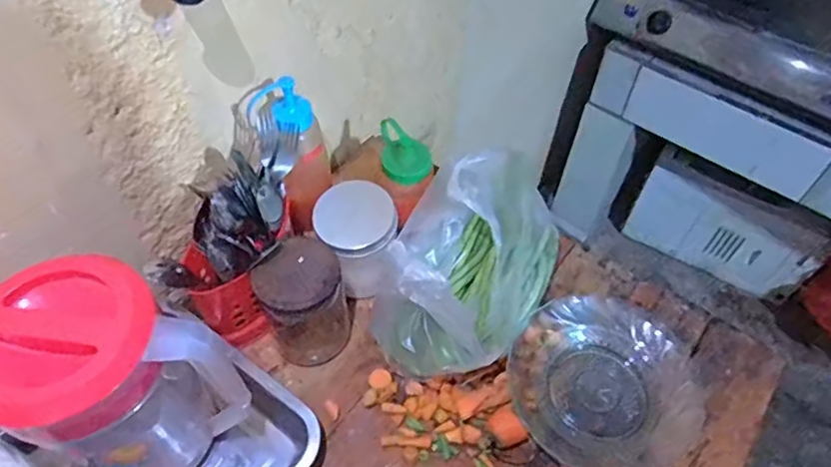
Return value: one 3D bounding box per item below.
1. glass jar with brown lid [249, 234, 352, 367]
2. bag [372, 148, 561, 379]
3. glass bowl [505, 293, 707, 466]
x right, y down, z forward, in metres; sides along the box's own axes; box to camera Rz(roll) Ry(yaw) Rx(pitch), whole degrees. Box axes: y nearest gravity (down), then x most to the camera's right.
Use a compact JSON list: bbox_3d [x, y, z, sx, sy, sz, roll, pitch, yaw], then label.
[{"bbox_3d":[-0.112,0.074,0.605,0.085,0.137,0.069,-10,53,-11],"label":"glass jar with brown lid"},{"bbox_3d":[0.063,0.024,0.632,0.155,0.148,0.261,24,54,16],"label":"bag"},{"bbox_3d":[0.189,0.155,0.606,0.185,0.051,0.181,1,52,-2],"label":"glass bowl"}]

